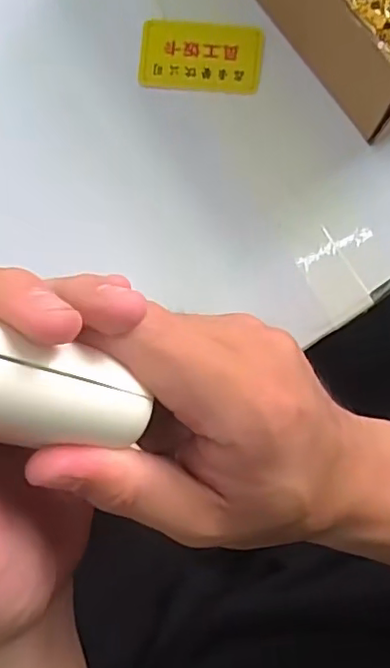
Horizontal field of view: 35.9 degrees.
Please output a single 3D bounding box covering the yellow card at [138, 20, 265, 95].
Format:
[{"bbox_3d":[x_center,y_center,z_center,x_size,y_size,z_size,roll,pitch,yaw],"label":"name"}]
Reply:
[{"bbox_3d":[0.003,-0.151,0.327,0.065,0.004,0.036,6,90,4],"label":"yellow card"}]

